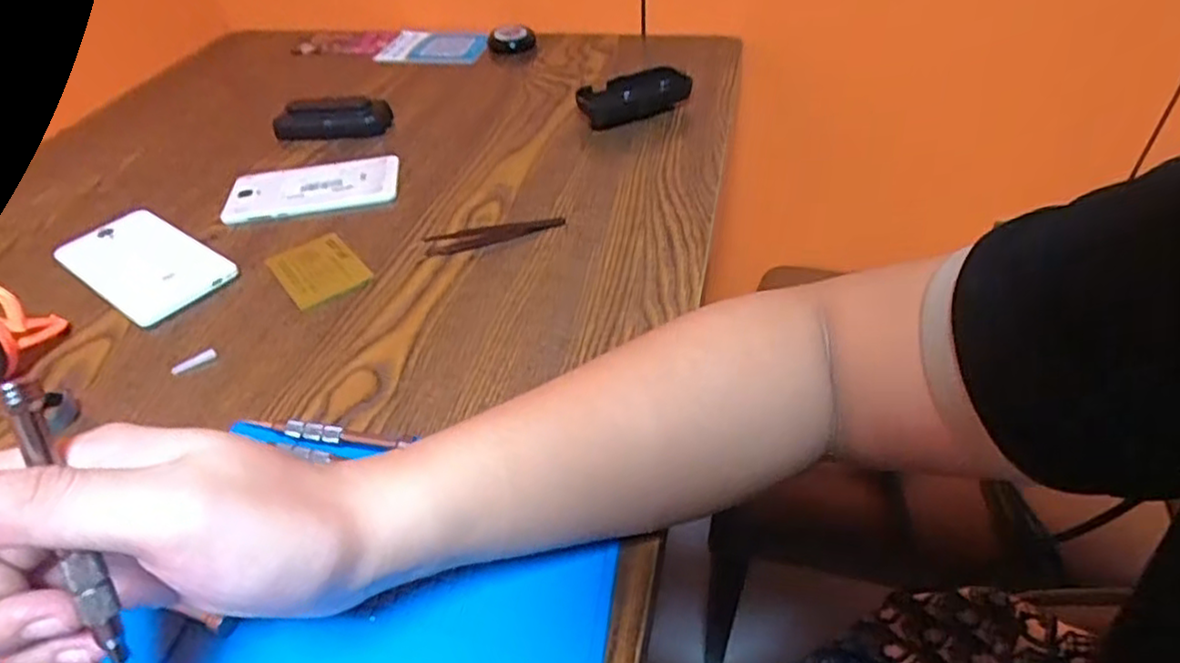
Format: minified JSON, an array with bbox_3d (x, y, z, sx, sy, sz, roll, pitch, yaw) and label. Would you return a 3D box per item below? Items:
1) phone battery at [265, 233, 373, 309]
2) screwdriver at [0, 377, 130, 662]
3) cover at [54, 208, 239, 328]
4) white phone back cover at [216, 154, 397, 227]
[{"bbox_3d":[-0.200,-0.047,0.496,0.054,0.004,0.071,-31,49,-25],"label":"phone battery"},{"bbox_3d":[-0.151,0.061,0.197,0.008,0.099,0.006,-13,13,-8],"label":"screwdriver"},{"bbox_3d":[-0.344,-0.055,0.515,0.153,0.009,0.075,27,51,30],"label":"cover"},{"bbox_3d":[-0.238,-0.123,0.580,0.143,0.007,0.071,-10,43,-5],"label":"white phone back cover"}]

